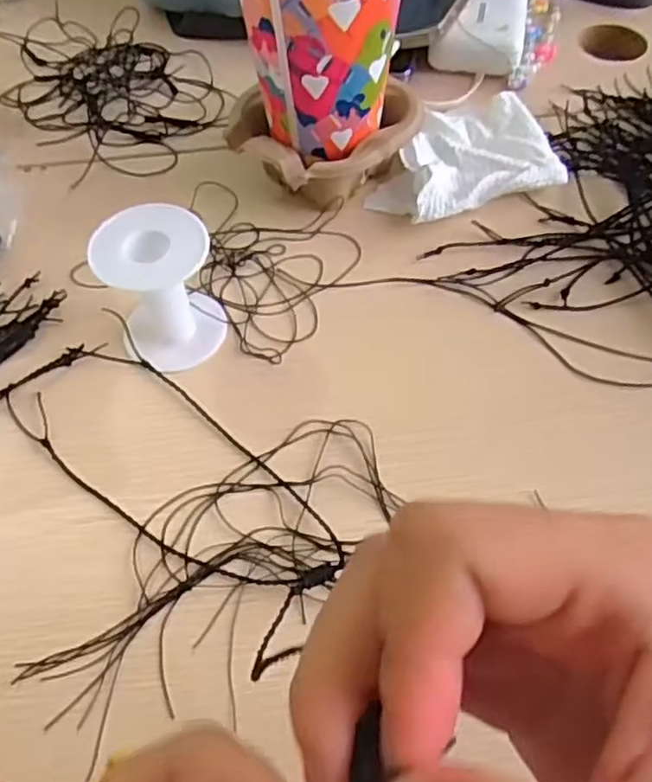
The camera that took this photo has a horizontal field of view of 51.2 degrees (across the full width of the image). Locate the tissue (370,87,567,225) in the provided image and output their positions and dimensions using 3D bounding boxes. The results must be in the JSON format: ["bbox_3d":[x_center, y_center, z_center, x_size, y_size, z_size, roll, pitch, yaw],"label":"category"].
[{"bbox_3d":[0.084,-0.152,0.445,0.119,0.018,0.090,-16,57,-7],"label":"tissue"}]

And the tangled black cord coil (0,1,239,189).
[{"bbox_3d":[-0.166,-0.233,0.512,0.131,0.015,0.187,-34,61,-18],"label":"tangled black cord coil"}]

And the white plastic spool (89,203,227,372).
[{"bbox_3d":[-0.085,-0.053,0.356,0.054,0.074,0.050,-1,57,2],"label":"white plastic spool"}]

